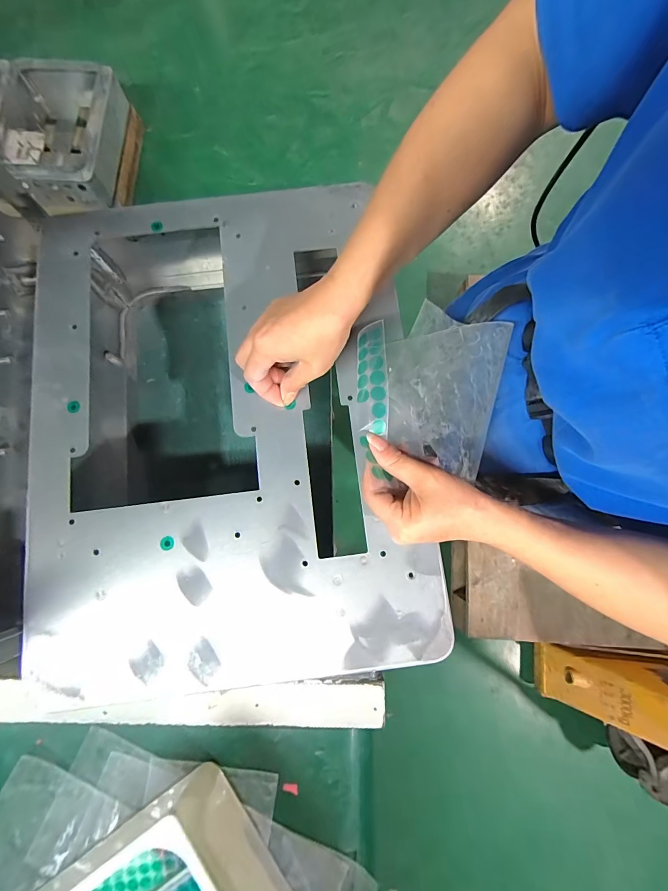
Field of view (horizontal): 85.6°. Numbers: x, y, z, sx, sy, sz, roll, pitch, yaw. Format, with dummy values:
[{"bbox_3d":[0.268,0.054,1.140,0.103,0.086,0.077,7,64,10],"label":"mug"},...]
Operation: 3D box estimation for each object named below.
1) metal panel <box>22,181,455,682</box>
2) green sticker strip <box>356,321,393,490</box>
[{"bbox_3d":[-0.100,-0.032,0.328,0.336,0.009,0.444,-7,79,-2],"label":"metal panel"},{"bbox_3d":[0.030,-0.036,0.285,0.023,0.013,0.130,-1,76,-1],"label":"green sticker strip"}]

